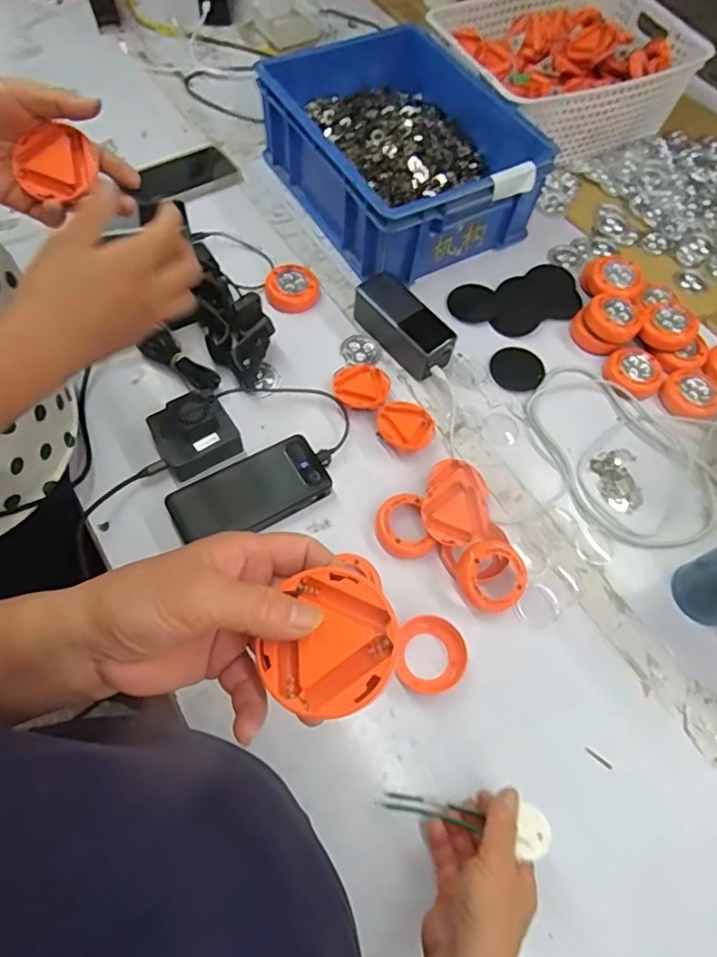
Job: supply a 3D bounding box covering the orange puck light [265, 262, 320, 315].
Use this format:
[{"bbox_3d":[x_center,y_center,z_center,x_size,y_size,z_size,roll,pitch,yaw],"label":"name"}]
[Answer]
[{"bbox_3d":[-0.082,-0.240,0.710,0.065,0.026,0.064,1,63,-3],"label":"orange puck light"}]

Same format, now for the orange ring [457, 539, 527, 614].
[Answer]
[{"bbox_3d":[0.129,0.093,0.537,0.064,0.016,0.066,0,81,0],"label":"orange ring"}]

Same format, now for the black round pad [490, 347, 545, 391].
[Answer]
[{"bbox_3d":[0.194,-0.135,0.685,0.063,0.004,0.064,1,63,-3],"label":"black round pad"}]

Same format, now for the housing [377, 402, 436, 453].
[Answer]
[{"bbox_3d":[0.054,-0.058,0.625,0.062,0.016,0.061,1,63,-3],"label":"housing"}]

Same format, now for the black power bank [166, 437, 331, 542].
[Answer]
[{"bbox_3d":[-0.108,0.017,0.570,0.155,0.020,0.077,-26,67,-16],"label":"black power bank"}]

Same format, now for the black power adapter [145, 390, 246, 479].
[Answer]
[{"bbox_3d":[-0.171,-0.050,0.581,0.077,0.034,0.074,-26,67,-16],"label":"black power adapter"}]

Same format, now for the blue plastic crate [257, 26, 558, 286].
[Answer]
[{"bbox_3d":[0.058,-0.447,0.770,0.277,0.119,0.351,-26,68,-16],"label":"blue plastic crate"}]

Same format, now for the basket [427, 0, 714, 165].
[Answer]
[{"bbox_3d":[0.323,-0.650,0.889,0.363,0.117,0.308,-27,68,-16],"label":"basket"}]

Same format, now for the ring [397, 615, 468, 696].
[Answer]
[{"bbox_3d":[0.068,0.162,0.515,0.060,0.016,0.067,6,63,0],"label":"ring"}]

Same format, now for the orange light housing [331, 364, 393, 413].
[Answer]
[{"bbox_3d":[0.005,-0.107,0.644,0.063,0.020,0.070,15,63,4],"label":"orange light housing"}]

